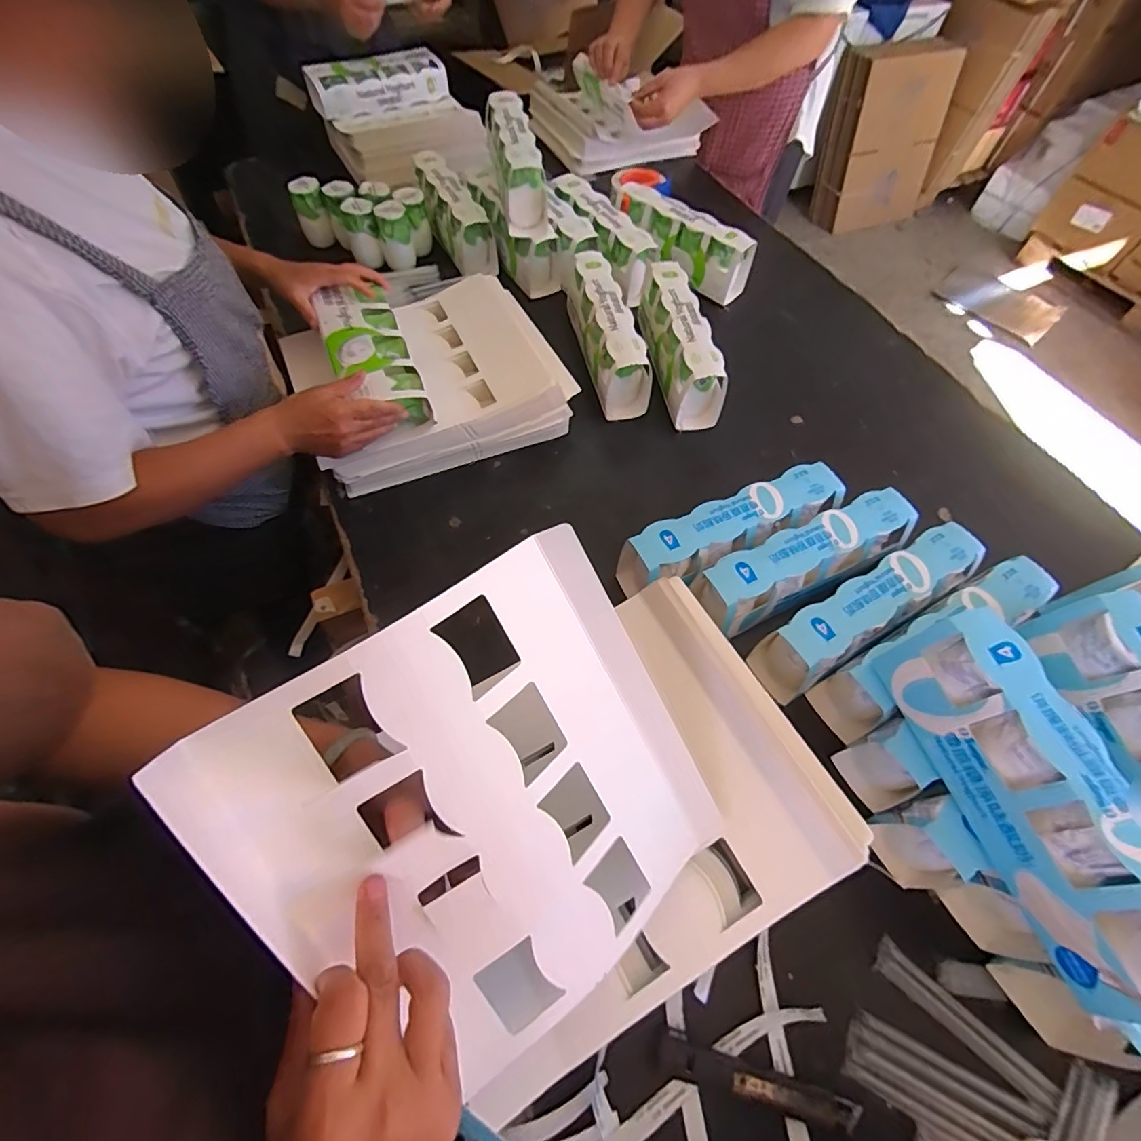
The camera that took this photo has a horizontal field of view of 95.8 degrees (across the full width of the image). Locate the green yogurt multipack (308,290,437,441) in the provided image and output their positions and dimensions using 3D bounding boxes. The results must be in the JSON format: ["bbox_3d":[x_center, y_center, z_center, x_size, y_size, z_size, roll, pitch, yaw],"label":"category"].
[{"bbox_3d":[-0.259,-0.271,0.681,0.094,0.075,0.211,-21,64,-14],"label":"green yogurt multipack"}]

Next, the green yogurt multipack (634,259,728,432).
[{"bbox_3d":[0.168,-0.355,0.800,0.076,0.102,0.276,-5,61,-5],"label":"green yogurt multipack"}]

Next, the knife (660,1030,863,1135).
[{"bbox_3d":[0.150,0.413,0.415,0.153,0.011,0.024,16,61,6],"label":"knife"}]

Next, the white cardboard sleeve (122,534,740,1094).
[{"bbox_3d":[-0.041,0.148,0.317,0.256,0.021,0.266,-33,102,-23],"label":"white cardboard sleeve"}]

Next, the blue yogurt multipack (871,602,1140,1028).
[{"bbox_3d":[0.353,0.170,0.394,0.063,0.100,0.271,-12,62,-9],"label":"blue yogurt multipack"}]

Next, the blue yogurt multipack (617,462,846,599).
[{"bbox_3d":[0.194,-0.043,0.627,0.274,0.096,0.075,-23,64,-15],"label":"blue yogurt multipack"}]

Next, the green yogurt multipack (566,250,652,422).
[{"bbox_3d":[0.056,-0.379,0.803,0.075,0.100,0.289,-9,62,-8],"label":"green yogurt multipack"}]

